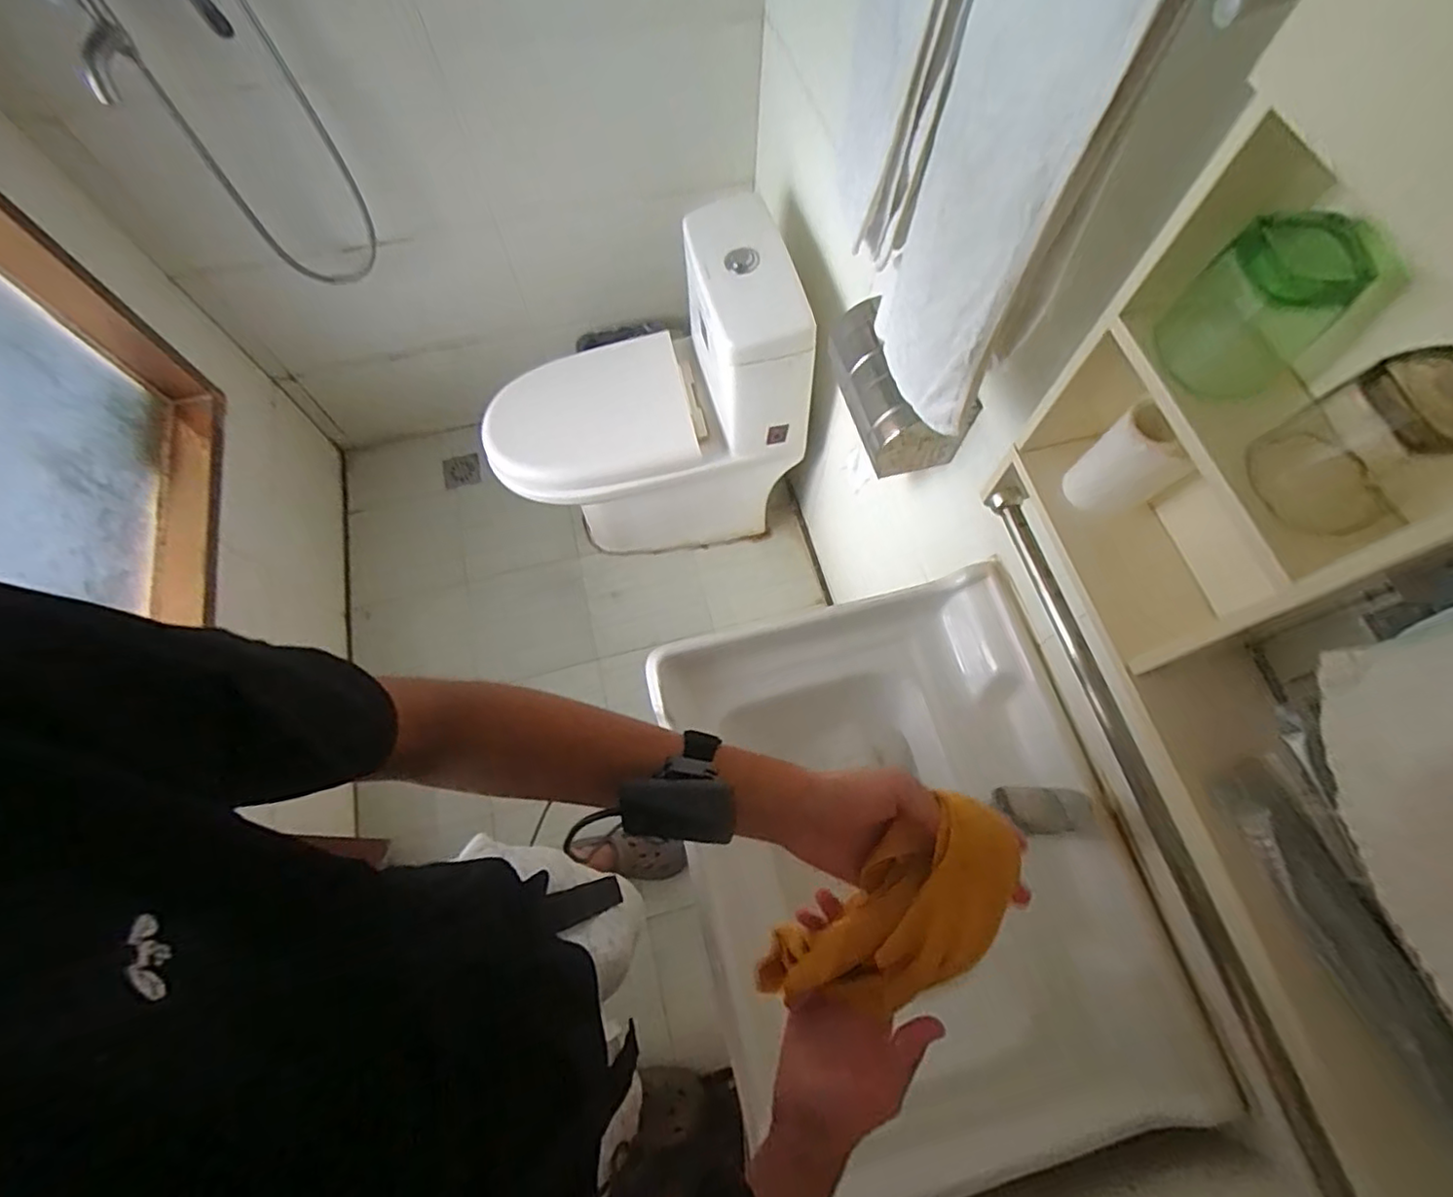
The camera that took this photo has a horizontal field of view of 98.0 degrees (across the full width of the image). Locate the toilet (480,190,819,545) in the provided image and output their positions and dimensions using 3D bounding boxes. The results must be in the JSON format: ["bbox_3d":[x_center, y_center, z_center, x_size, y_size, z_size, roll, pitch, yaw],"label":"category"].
[{"bbox_3d":[-0.187,-0.375,1.389,0.606,0.732,0.347,-17,69,-6],"label":"toilet"}]

